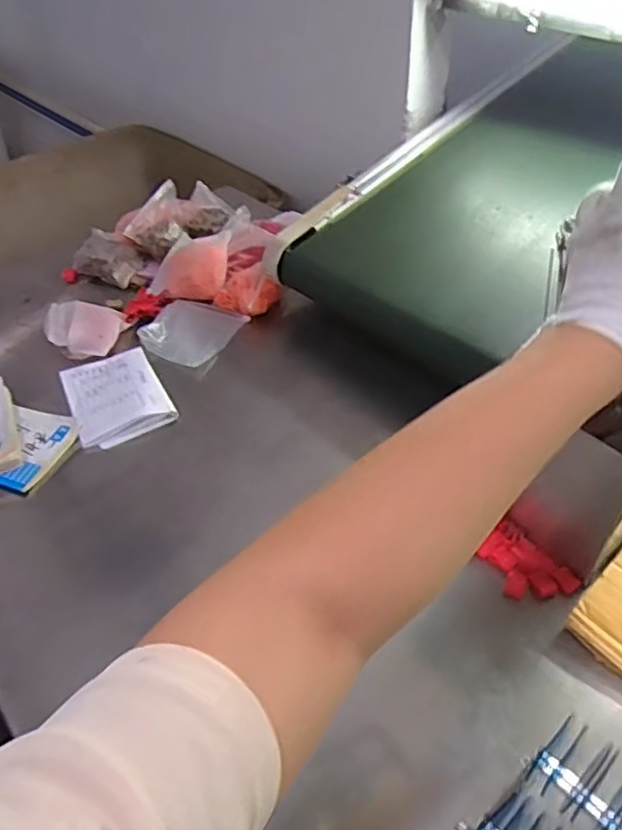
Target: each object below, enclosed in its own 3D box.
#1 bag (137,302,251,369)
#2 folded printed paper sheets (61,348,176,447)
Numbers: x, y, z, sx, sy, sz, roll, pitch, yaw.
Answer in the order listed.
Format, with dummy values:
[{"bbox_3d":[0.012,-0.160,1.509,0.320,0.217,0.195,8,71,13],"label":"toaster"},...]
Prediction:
[{"bbox_3d":[-0.196,-0.136,1.044,0.131,0.033,0.133,14,47,16],"label":"bag"},{"bbox_3d":[-0.289,-0.030,0.943,0.131,0.020,0.182,-22,48,-19],"label":"folded printed paper sheets"}]

